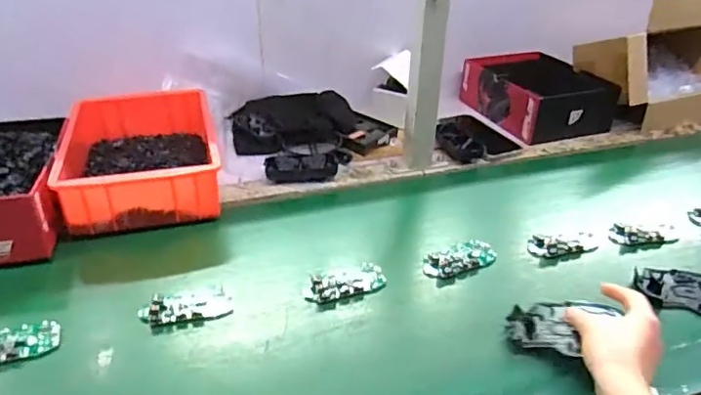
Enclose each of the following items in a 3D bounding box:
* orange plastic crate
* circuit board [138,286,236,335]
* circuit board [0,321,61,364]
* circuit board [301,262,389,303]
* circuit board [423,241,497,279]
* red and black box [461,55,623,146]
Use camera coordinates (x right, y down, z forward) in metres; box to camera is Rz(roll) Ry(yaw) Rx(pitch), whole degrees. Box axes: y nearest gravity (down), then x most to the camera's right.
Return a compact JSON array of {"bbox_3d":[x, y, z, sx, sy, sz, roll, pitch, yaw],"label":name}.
[{"bbox_3d":[-0.313,-0.065,0.811,0.206,0.090,0.291,-10,35,-18],"label":"orange plastic crate"},{"bbox_3d":[-0.182,0.121,0.605,0.095,0.013,0.054,-15,37,-24],"label":"circuit board"},{"bbox_3d":[-0.350,0.150,0.550,0.097,0.011,0.040,-11,36,-19],"label":"circuit board"},{"bbox_3d":[-0.008,0.101,0.650,0.099,0.010,0.046,-10,35,-18],"label":"circuit board"},{"bbox_3d":[0.141,0.077,0.695,0.101,0.015,0.048,-17,38,-26],"label":"circuit board"},{"bbox_3d":[0.355,-0.207,1.065,0.202,0.085,0.261,-9,35,-16],"label":"red and black box"}]

